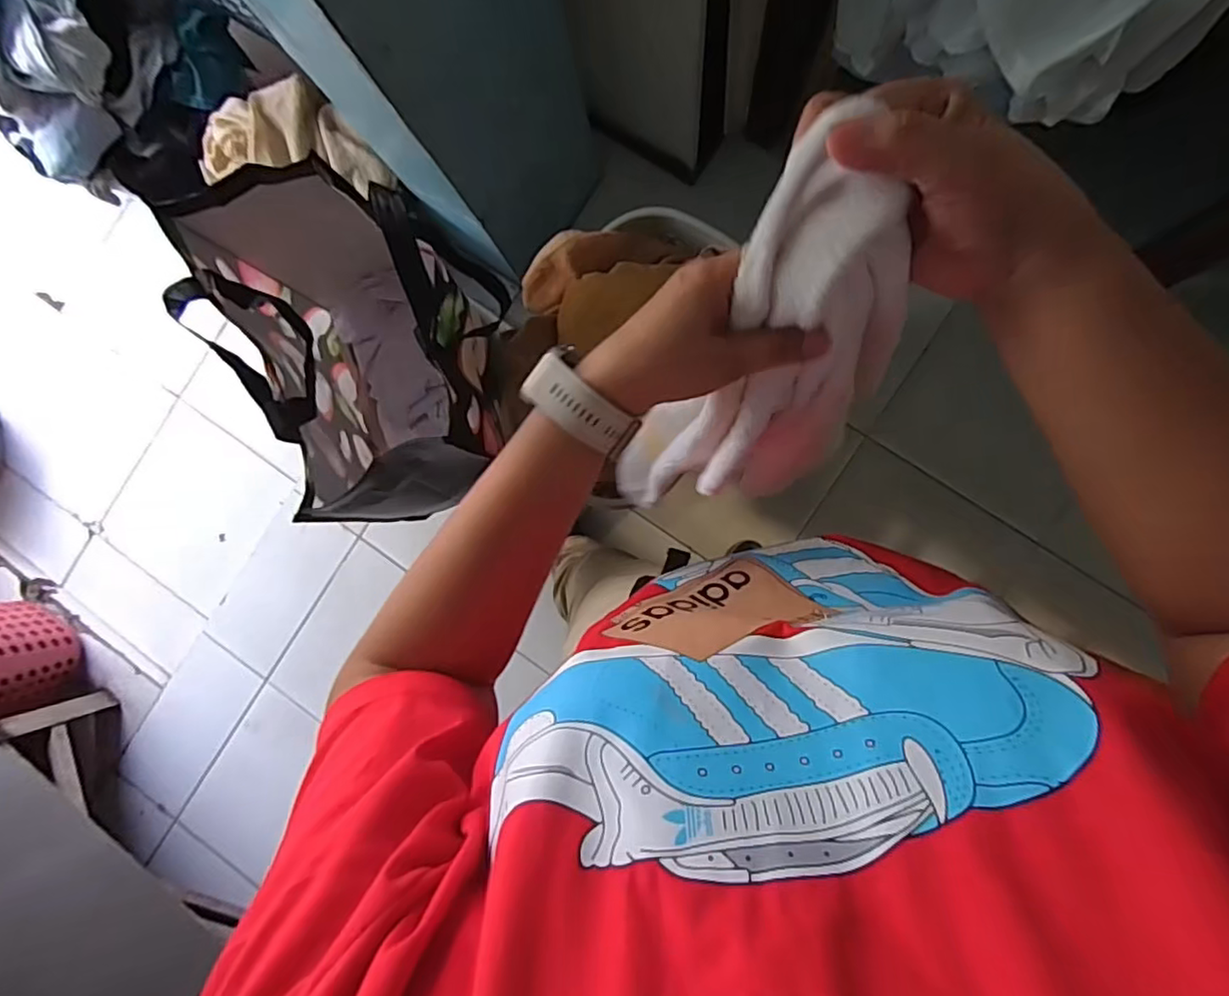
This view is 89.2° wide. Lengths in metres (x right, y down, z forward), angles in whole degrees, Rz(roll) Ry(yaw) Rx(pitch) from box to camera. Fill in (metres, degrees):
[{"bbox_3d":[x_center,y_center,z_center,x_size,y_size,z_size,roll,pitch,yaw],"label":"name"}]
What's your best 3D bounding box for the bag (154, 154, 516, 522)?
[{"bbox_3d":[-0.341,-0.235,0.796,0.283,0.435,0.493,-38,85,4],"label":"bag"}]

